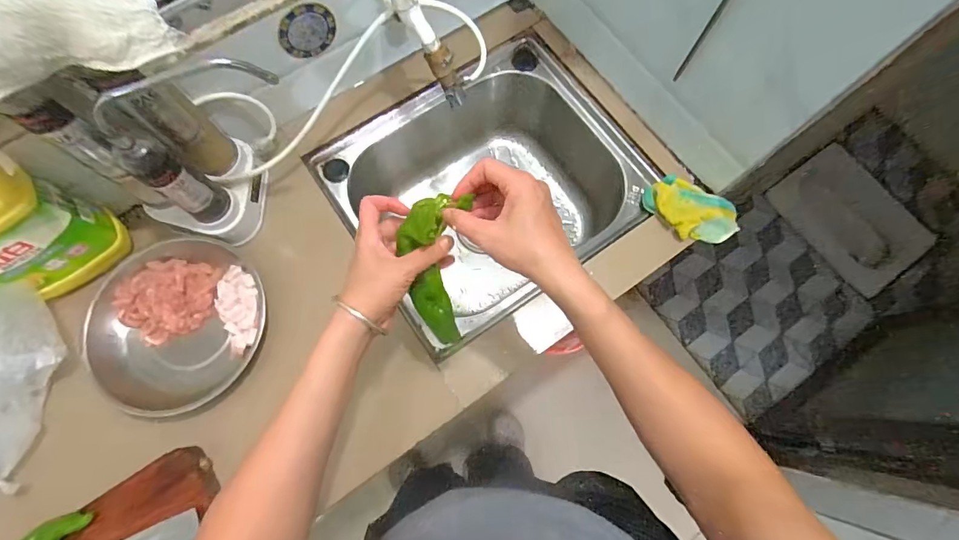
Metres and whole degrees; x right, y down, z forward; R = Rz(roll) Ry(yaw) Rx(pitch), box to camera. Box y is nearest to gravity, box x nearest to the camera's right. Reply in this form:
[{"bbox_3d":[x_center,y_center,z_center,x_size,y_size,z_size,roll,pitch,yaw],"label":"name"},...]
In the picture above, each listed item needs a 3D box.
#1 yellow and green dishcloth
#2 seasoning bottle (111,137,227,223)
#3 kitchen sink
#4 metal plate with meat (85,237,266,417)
[{"bbox_3d":[0.296,-0.080,0.616,0.123,0.036,0.072,33,77,8],"label":"yellow and green dishcloth"},{"bbox_3d":[-0.348,-0.100,0.508,0.043,0.163,0.044,36,77,9],"label":"seasoning bottle"},{"bbox_3d":[0.014,-0.122,0.732,0.425,0.182,0.378,-33,78,-9],"label":"kitchen sink"},{"bbox_3d":[-0.395,0.072,0.582,0.228,0.056,0.220,0,75,-1],"label":"metal plate with meat"}]

